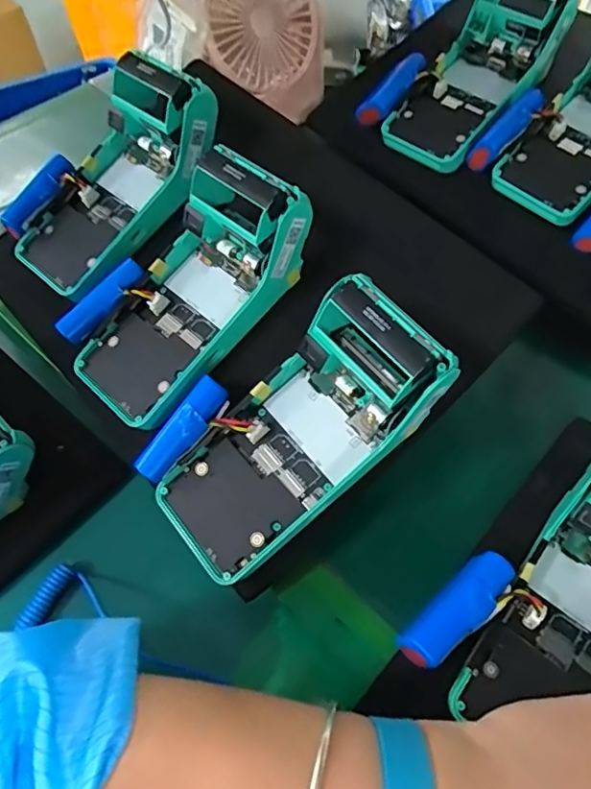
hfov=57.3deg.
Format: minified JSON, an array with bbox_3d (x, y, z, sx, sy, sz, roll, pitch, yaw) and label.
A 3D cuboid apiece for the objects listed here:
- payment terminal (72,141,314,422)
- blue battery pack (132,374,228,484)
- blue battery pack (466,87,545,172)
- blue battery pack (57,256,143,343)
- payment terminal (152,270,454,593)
[{"bbox_3d":[-0.062,-0.060,0.342,0.076,0.058,0.168,41,97,22],"label":"payment terminal"},{"bbox_3d":[-0.064,0.020,0.306,0.017,0.013,0.065,37,85,20],"label":"blue battery pack"},{"bbox_3d":[0.170,-0.213,0.428,0.023,0.024,0.078,42,89,23],"label":"blue battery pack"},{"bbox_3d":[-0.124,-0.060,0.349,0.020,0.014,0.065,42,84,22],"label":"blue battery pack"},{"bbox_3d":[0.004,0.022,0.301,0.166,0.057,0.074,-45,64,11],"label":"payment terminal"}]

